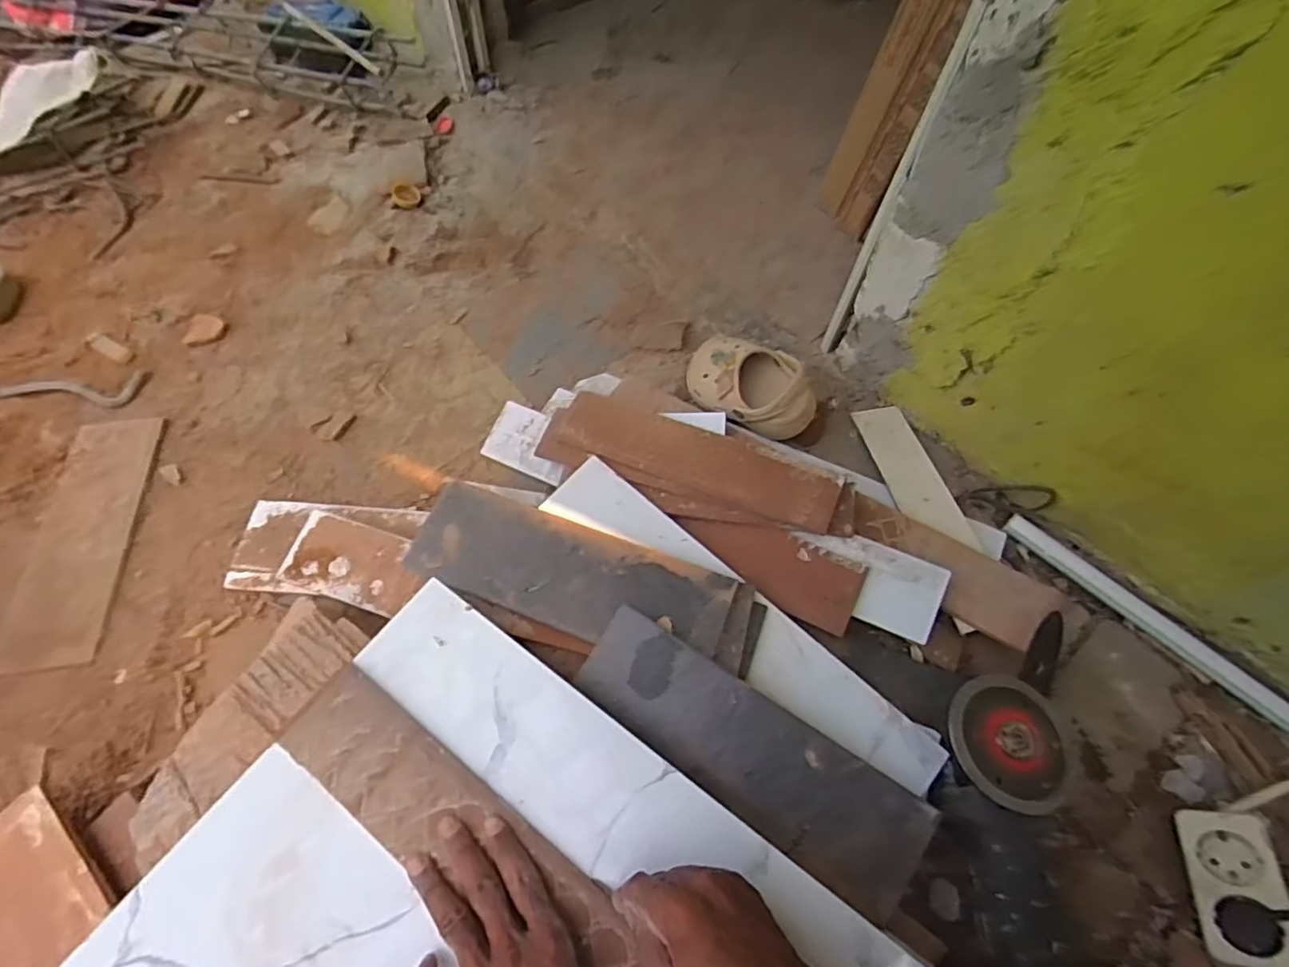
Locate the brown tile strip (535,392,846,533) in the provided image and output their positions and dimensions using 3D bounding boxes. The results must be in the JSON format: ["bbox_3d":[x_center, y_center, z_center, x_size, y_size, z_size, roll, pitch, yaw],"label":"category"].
[{"bbox_3d":[0.046,-0.029,0.649,0.302,0.013,0.083,16,69,15],"label":"brown tile strip"}]

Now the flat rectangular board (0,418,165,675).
[{"bbox_3d":[-0.605,0.051,0.683,0.096,0.014,0.295,-8,61,-5],"label":"flat rectangular board"}]

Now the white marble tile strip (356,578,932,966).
[{"bbox_3d":[-0.009,0.236,0.451,0.481,0.013,0.088,32,65,17],"label":"white marble tile strip"}]

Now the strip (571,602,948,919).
[{"bbox_3d":[0.083,0.219,0.513,0.291,0.011,0.092,32,83,11],"label":"strip"}]

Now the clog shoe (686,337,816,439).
[{"bbox_3d":[0.114,-0.105,0.715,0.161,0.081,0.080,38,67,19],"label":"clog shoe"}]

